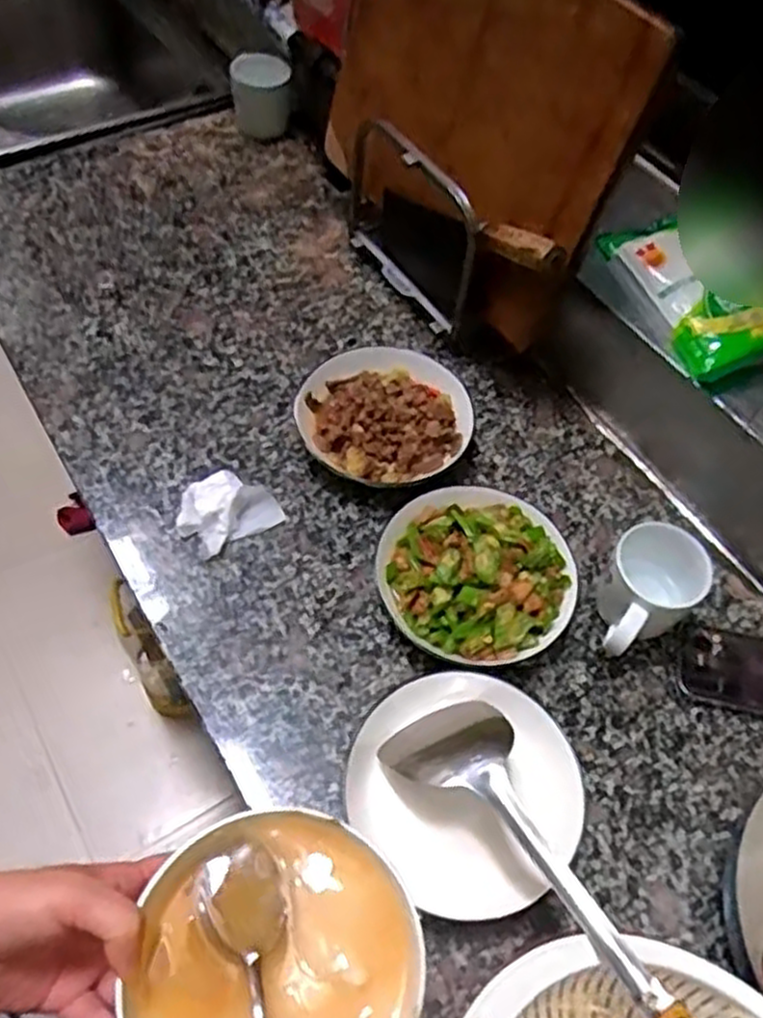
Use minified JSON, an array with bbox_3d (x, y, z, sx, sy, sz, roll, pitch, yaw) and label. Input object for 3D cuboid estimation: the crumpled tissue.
[{"bbox_3d":[-0.147,-0.002,0.718,0.088,0.021,0.072,-29,65,-21],"label":"crumpled tissue"}]

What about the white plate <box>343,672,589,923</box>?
[{"bbox_3d":[0.065,0.210,0.585,0.160,0.046,0.167,2,58,-4],"label":"white plate"}]

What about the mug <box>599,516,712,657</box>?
[{"bbox_3d":[0.223,0.079,0.659,0.073,0.084,0.110,28,59,13],"label":"mug"}]

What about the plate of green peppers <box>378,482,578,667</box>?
[{"bbox_3d":[0.087,0.053,0.682,0.167,0.058,0.168,2,58,-4],"label":"plate of green peppers"}]

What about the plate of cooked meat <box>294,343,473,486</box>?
[{"bbox_3d":[0.003,-0.097,0.786,0.170,0.035,0.170,2,58,-4],"label":"plate of cooked meat"}]

